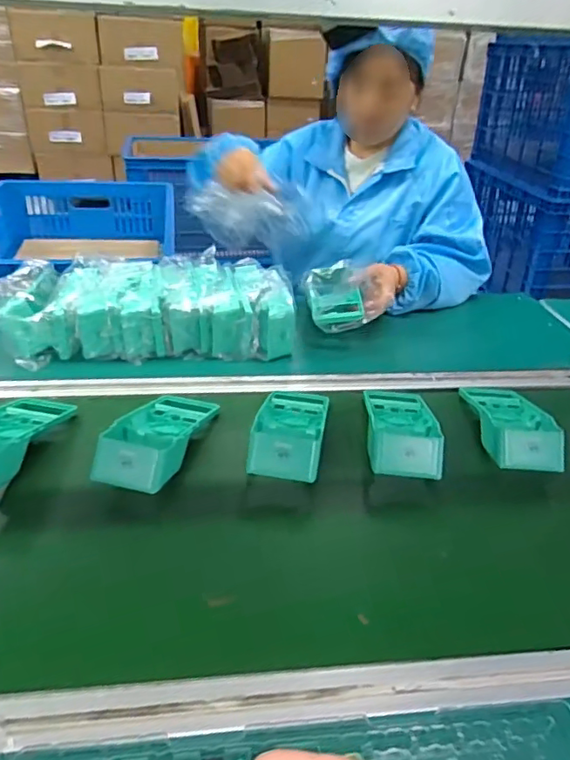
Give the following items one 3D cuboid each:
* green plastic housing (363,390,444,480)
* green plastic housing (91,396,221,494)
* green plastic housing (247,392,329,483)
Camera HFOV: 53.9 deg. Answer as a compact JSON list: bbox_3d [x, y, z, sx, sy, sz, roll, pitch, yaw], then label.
[{"bbox_3d":[0.148,0.051,0.701,0.089,0.045,0.186,5,32,3],"label":"green plastic housing"},{"bbox_3d":[-0.148,0.058,0.661,0.088,0.053,0.191,9,33,9],"label":"green plastic housing"},{"bbox_3d":[0.005,0.054,0.680,0.087,0.050,0.182,8,32,7],"label":"green plastic housing"}]

